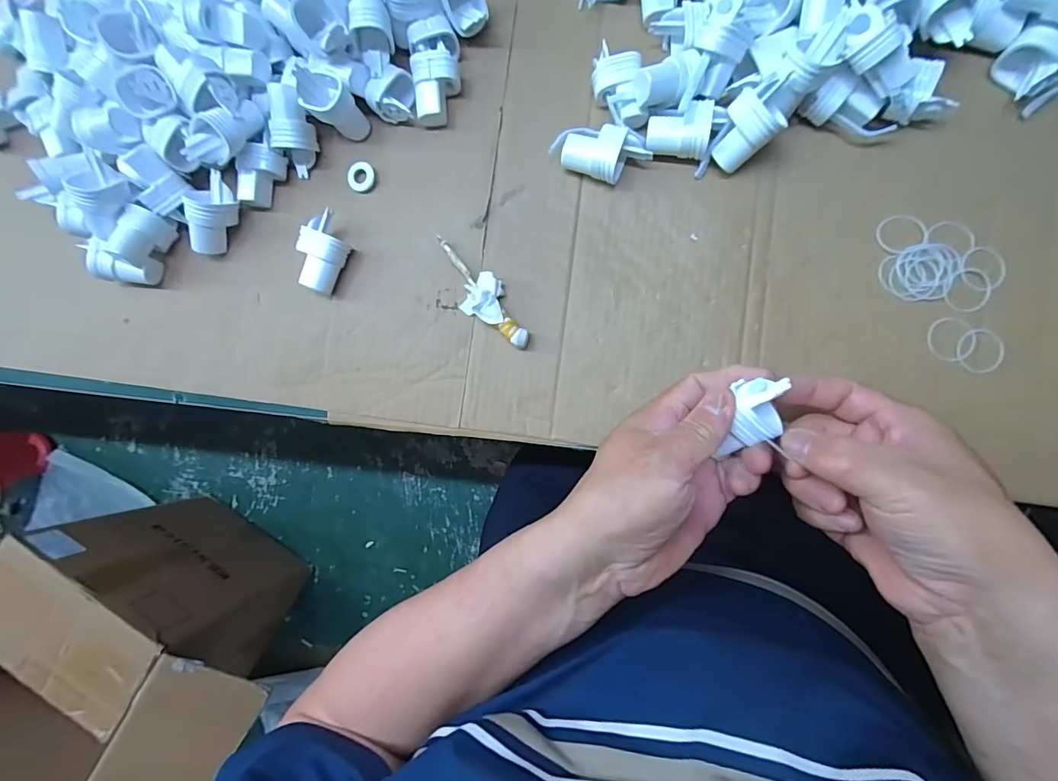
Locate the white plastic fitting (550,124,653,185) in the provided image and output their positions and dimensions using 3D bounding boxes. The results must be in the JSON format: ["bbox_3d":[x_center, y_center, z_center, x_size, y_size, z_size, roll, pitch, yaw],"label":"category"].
[{"bbox_3d":[0.053,-0.174,0.341,0.070,0.026,0.034,17,89,7],"label":"white plastic fitting"}]

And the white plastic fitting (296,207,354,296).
[{"bbox_3d":[-0.161,-0.109,0.362,0.031,0.026,0.062,19,89,7],"label":"white plastic fitting"}]

